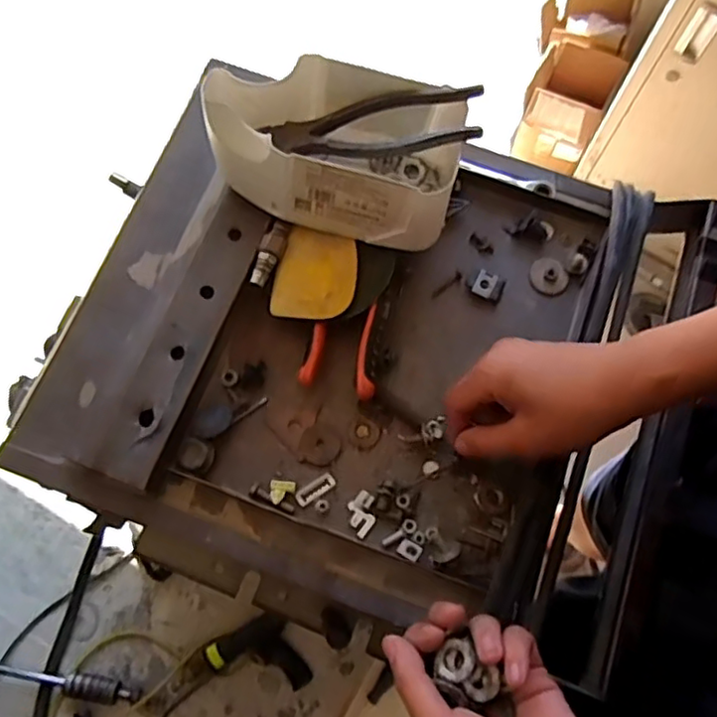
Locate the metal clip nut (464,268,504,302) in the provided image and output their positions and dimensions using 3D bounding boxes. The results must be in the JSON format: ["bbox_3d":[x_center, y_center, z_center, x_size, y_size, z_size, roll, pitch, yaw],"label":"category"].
[{"bbox_3d":[0.100,-0.058,0.500,0.029,0.008,0.023,25,74,7],"label":"metal clip nut"}]

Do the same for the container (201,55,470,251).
[{"bbox_3d":[-0.015,-0.148,0.453,0.169,0.081,0.096,15,73,4],"label":"container"}]

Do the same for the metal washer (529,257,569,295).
[{"bbox_3d":[0.150,-0.065,0.502,0.029,0.006,0.032,-29,75,-9],"label":"metal washer"}]

